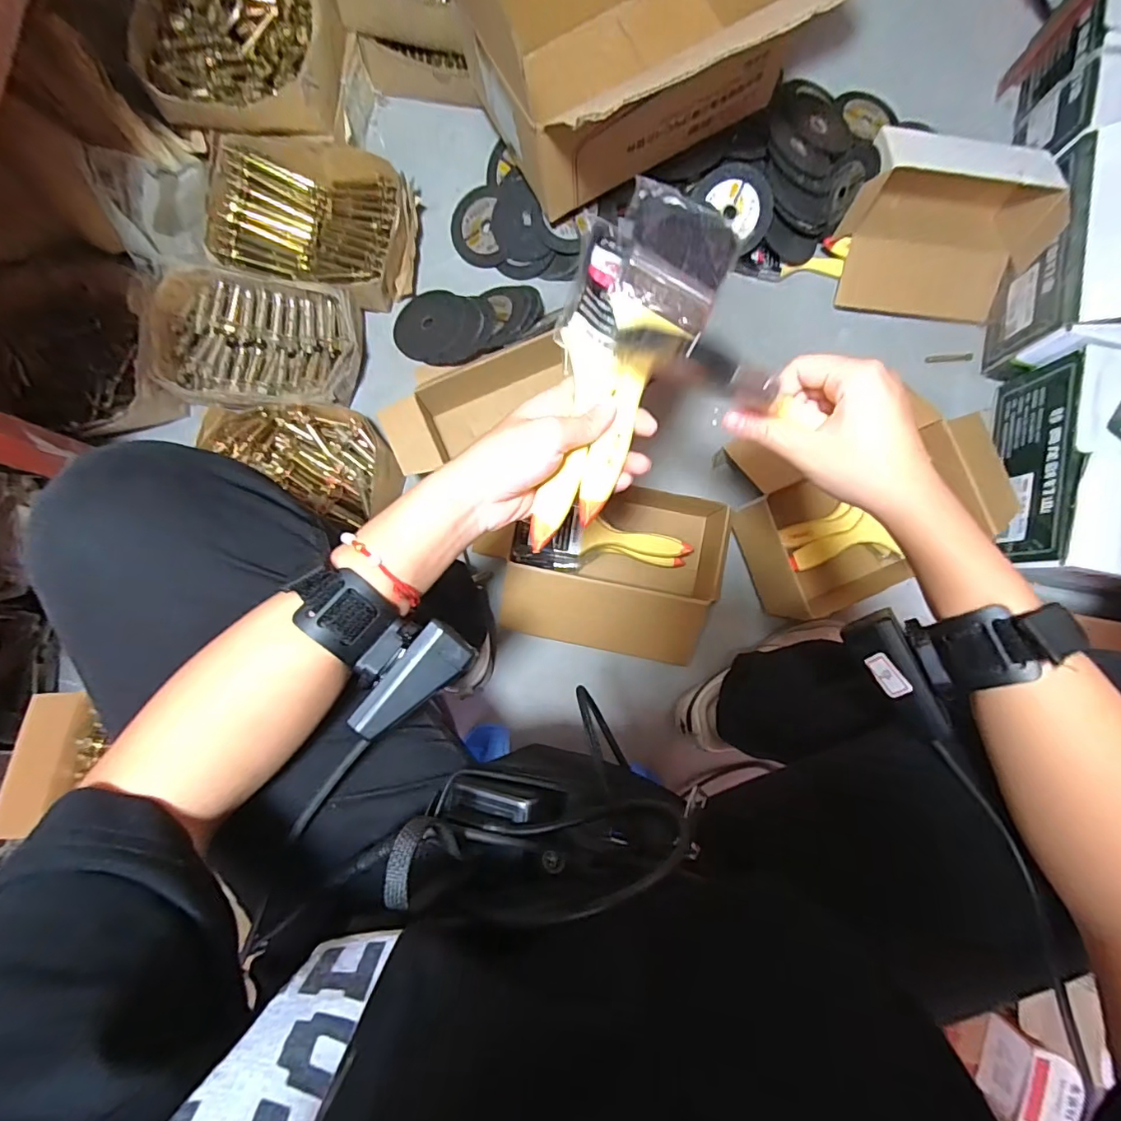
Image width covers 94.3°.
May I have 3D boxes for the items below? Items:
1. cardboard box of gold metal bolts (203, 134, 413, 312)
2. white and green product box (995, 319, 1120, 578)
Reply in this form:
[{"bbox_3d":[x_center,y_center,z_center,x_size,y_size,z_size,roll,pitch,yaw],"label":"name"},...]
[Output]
[{"bbox_3d":[-0.301,-0.424,0.651,0.237,0.068,0.182,15,85,0],"label":"cardboard box of gold metal bolts"},{"bbox_3d":[0.632,-0.107,0.607,0.163,0.113,0.262,10,85,-1],"label":"white and green product box"}]

